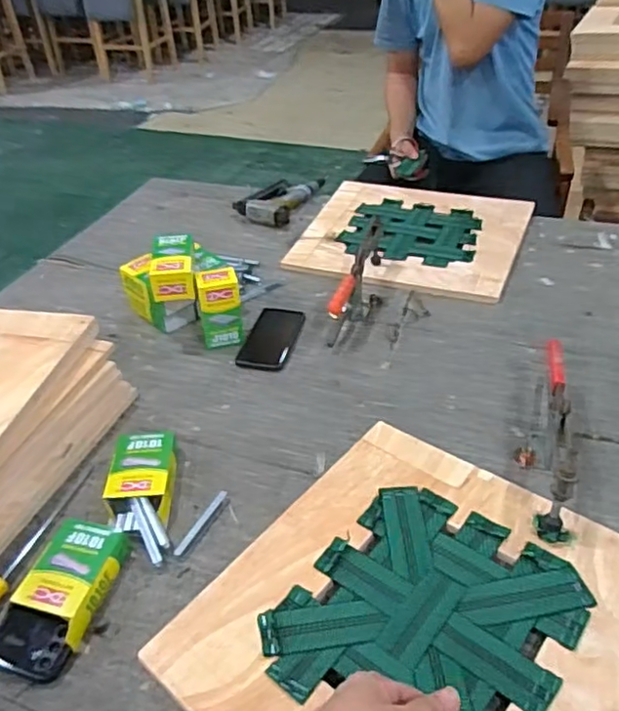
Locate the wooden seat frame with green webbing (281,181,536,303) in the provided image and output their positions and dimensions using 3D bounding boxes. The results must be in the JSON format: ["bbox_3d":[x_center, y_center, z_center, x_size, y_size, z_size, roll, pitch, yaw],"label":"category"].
[{"bbox_3d":[0.217,-0.263,1.325,0.429,0.022,0.412,12,41,17],"label":"wooden seat frame with green webbing"}]

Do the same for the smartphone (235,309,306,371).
[{"bbox_3d":[-0.063,-0.030,1.059,0.079,0.011,0.139,10,50,11],"label":"smartphone"}]

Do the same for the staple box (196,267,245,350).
[{"bbox_3d":[-0.146,-0.077,1.038,0.068,0.120,0.060,-9,39,-8],"label":"staple box"}]

